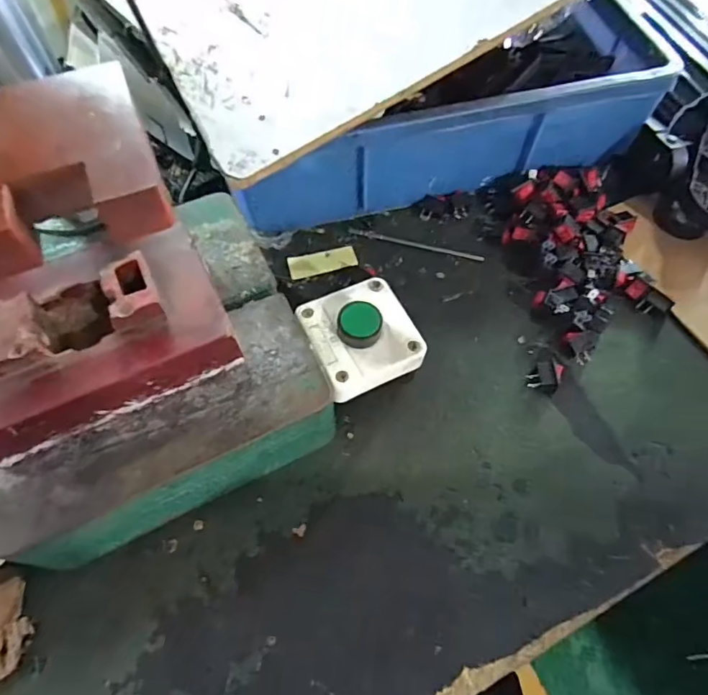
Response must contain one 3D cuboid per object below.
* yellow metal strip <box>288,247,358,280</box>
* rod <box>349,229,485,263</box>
[{"bbox_3d":[-0.026,-0.072,0.408,0.057,0.004,0.022,-12,63,-8],"label":"yellow metal strip"},{"bbox_3d":[0.053,-0.089,0.417,0.117,0.006,0.006,15,63,6],"label":"rod"}]

